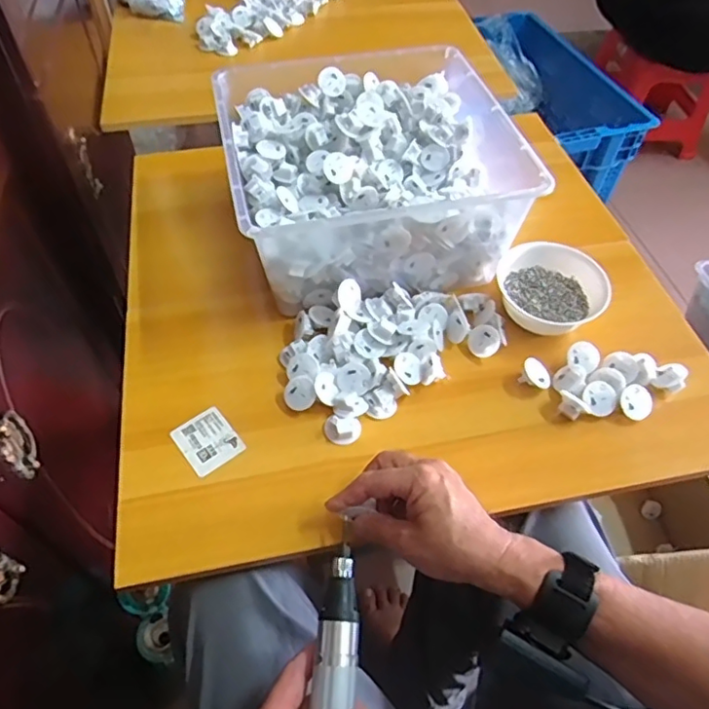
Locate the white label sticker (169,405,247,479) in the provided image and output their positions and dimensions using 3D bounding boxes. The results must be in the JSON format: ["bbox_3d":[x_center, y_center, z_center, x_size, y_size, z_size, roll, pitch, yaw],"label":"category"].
[{"bbox_3d":[-0.140,0.082,0.554,0.050,0.004,0.061,-32,60,-23],"label":"white label sticker"}]

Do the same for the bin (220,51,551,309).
[{"bbox_3d":[0.019,-0.216,0.683,0.319,0.126,0.293,-10,54,-10],"label":"bin"}]

